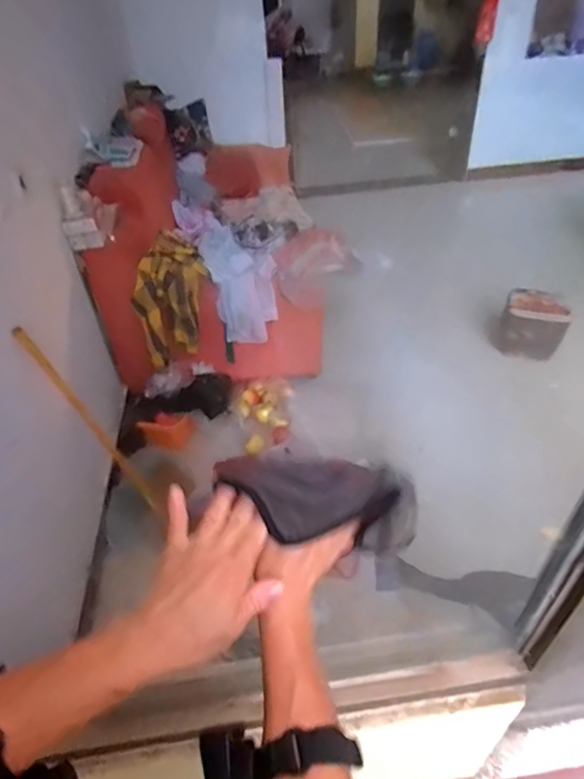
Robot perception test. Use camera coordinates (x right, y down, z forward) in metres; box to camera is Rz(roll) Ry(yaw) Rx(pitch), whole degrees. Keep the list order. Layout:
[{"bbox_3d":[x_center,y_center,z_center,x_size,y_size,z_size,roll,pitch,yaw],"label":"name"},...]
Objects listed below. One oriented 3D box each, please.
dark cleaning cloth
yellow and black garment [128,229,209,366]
[{"bbox_3d":[0.031,0.102,0.423,0.194,0.072,0.051,17,38,-16],"label":"dark cleaning cloth"},{"bbox_3d":[-0.457,-0.335,1.842,0.282,0.417,0.149,-22,44,-19],"label":"yellow and black garment"}]

